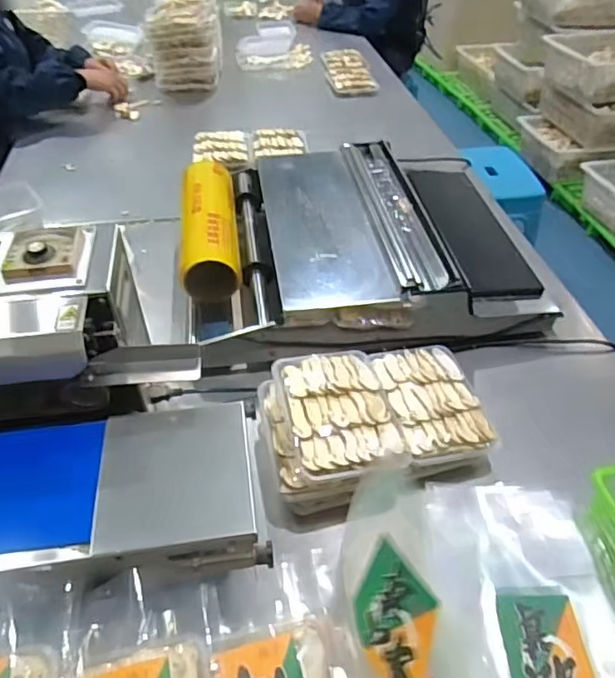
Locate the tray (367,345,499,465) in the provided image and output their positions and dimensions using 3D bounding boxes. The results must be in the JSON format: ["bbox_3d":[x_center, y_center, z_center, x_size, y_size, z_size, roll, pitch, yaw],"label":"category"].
[{"bbox_3d":[0.163,0.086,0.731,0.129,0.040,0.178,-8,45,-10],"label":"tray"}]

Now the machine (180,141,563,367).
[{"bbox_3d":[0.077,-0.172,0.971,0.553,0.145,0.437,-4,44,-6],"label":"machine"}]

